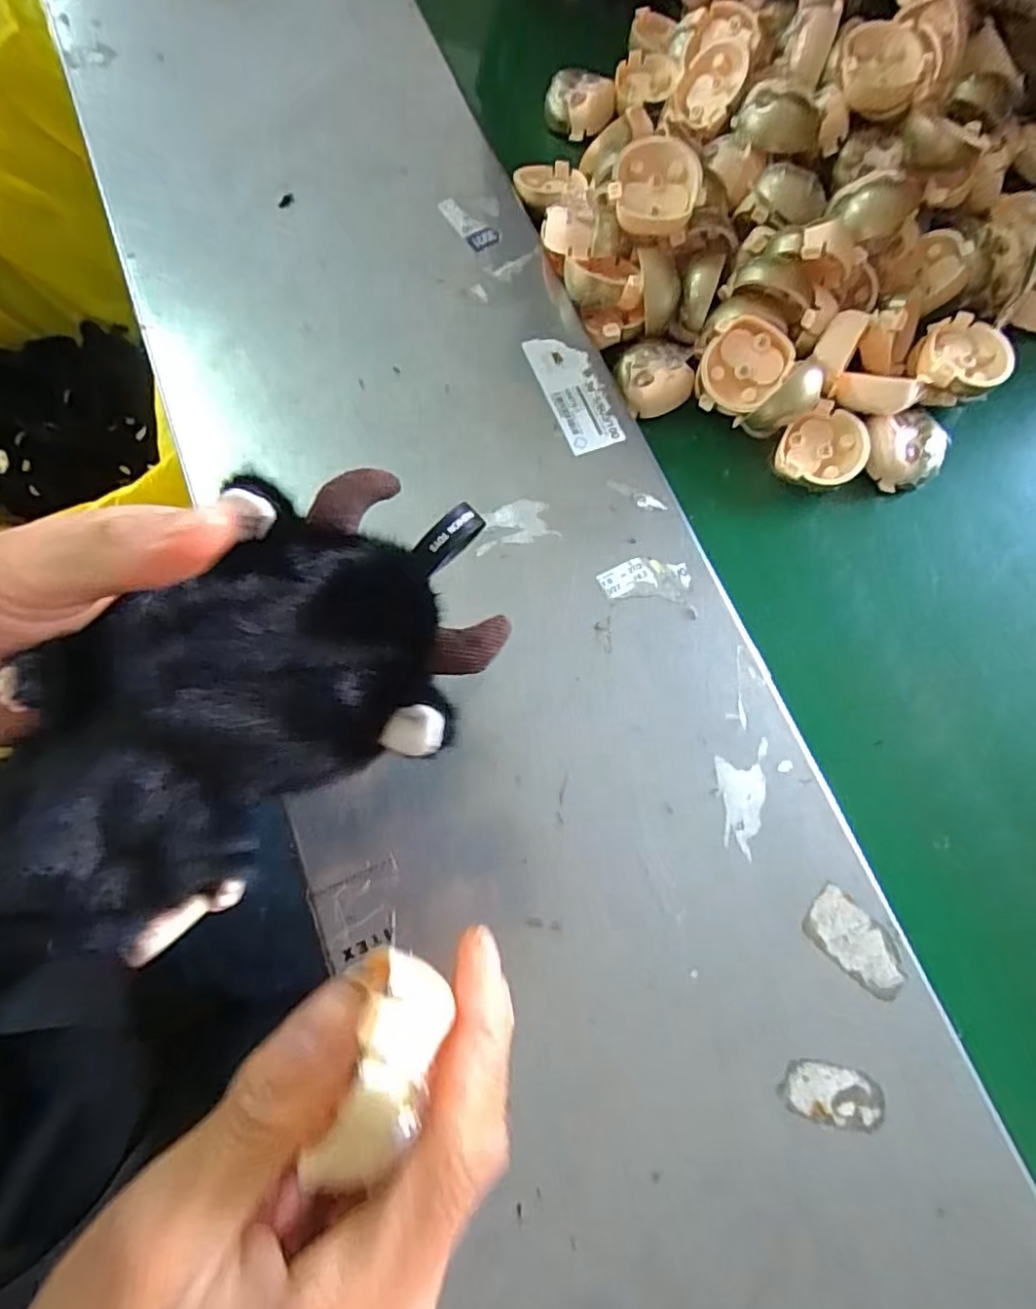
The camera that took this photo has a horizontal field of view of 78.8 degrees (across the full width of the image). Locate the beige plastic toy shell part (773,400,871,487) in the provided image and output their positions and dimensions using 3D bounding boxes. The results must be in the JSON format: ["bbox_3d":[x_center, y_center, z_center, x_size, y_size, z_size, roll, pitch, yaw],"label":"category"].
[{"bbox_3d":[0.178,-0.118,0.372,0.053,0.022,0.044,-38,78,-9],"label":"beige plastic toy shell part"}]

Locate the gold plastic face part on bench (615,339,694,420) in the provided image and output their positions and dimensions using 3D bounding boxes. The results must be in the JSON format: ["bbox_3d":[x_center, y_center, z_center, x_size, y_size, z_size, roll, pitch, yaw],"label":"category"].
[{"bbox_3d":[0.082,-0.168,0.380,0.040,0.021,0.041,0,75,0],"label":"gold plastic face part on bench"}]

